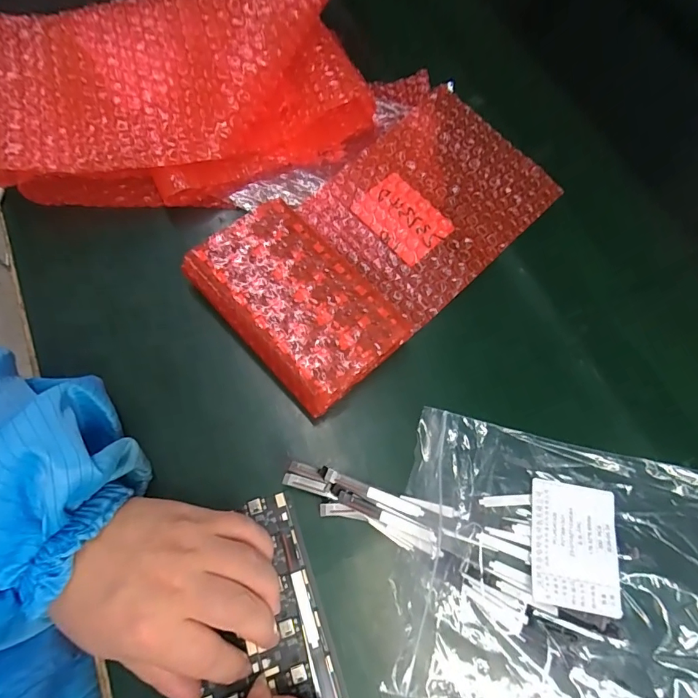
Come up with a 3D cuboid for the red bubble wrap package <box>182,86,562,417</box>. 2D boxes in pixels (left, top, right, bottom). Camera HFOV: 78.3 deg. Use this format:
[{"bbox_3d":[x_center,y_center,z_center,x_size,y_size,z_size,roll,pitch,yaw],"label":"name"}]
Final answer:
[{"bbox_3d":[0.029,-0.090,0.323,0.267,0.031,0.138,-41,75,-15],"label":"red bubble wrap package"}]

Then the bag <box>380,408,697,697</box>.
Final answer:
[{"bbox_3d":[0.148,0.134,0.246,0.228,0.018,0.153,12,69,4],"label":"bag"}]

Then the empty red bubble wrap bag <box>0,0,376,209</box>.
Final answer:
[{"bbox_3d":[-0.129,-0.209,0.330,0.294,0.087,0.167,-8,69,-4],"label":"empty red bubble wrap bag"}]

